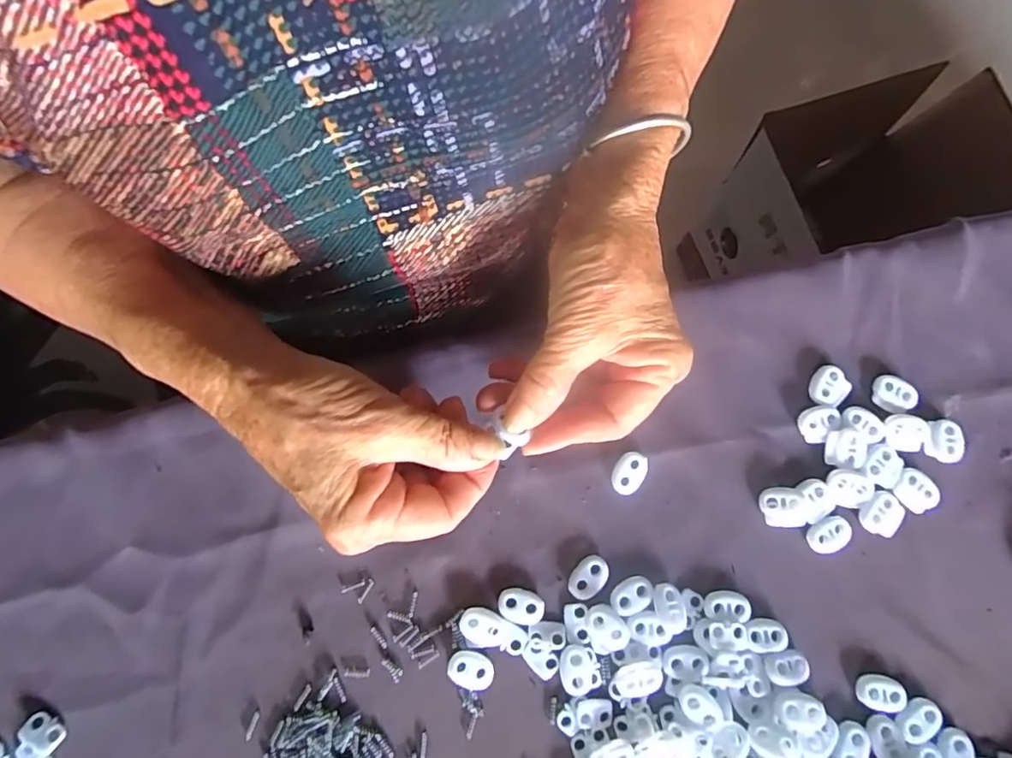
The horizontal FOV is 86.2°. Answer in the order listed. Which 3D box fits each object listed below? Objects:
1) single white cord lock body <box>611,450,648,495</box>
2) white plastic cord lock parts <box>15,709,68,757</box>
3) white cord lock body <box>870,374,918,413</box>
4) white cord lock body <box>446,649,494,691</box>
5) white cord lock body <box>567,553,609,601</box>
[{"bbox_3d":[0.065,0.050,0.284,0.015,0.006,0.023,27,78,6],"label":"single white cord lock body"},{"bbox_3d":[-0.217,0.170,0.250,0.019,0.005,0.026,15,77,3],"label":"white plastic cord lock parts"},{"bbox_3d":[0.210,0.009,0.292,0.021,0.006,0.018,33,79,7],"label":"white cord lock body"},{"bbox_3d":[-0.017,0.140,0.260,0.022,0.008,0.016,28,78,6],"label":"white cord lock body"},{"bbox_3d":[0.042,0.101,0.273,0.016,0.005,0.024,36,79,7],"label":"white cord lock body"}]

